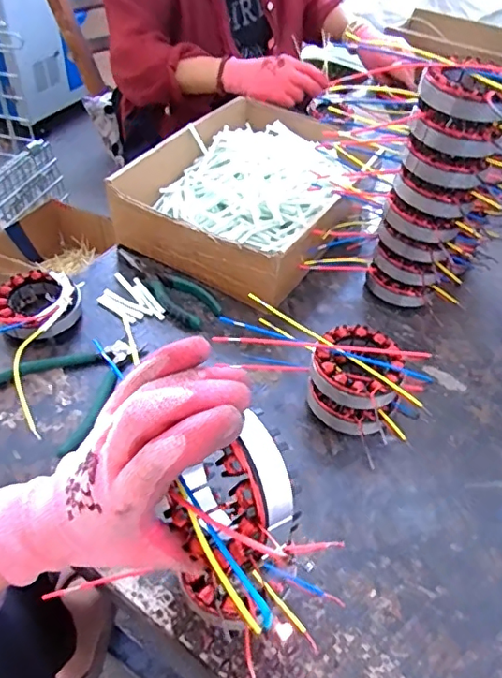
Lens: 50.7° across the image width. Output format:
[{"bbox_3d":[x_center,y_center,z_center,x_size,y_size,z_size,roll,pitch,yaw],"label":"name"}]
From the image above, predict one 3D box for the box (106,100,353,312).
[{"bbox_3d":[0.008,-0.201,0.717,0.243,0.093,0.346,23,48,17],"label":"box"}]

